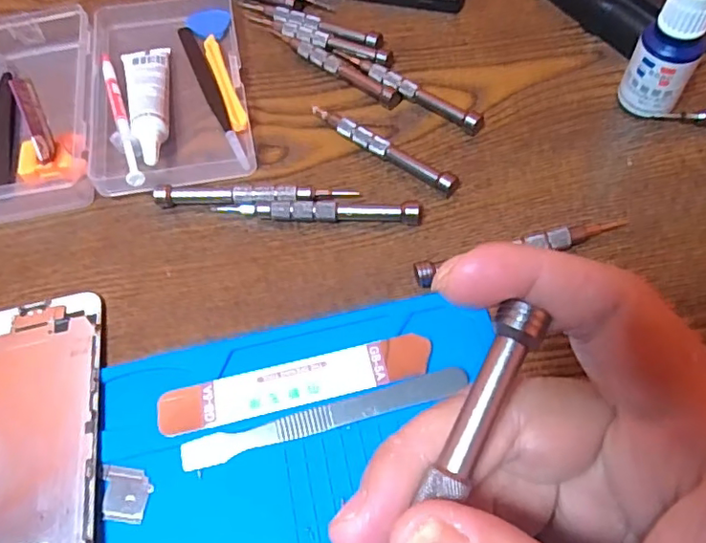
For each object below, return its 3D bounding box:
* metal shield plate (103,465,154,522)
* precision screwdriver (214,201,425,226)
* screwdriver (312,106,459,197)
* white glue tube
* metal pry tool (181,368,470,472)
[{"bbox_3d":[-0.092,0.089,0.226,0.021,0.004,0.020,3,61,6],"label":"metal shield plate"},{"bbox_3d":[-0.018,-0.030,0.287,0.104,0.011,0.010,1,60,5],"label":"precision screwdriver"},{"bbox_3d":[0.015,-0.066,0.306,0.094,0.011,0.011,33,68,21],"label":"screwdriver"},{"bbox_3d":[-0.116,-0.097,0.324,0.024,0.019,0.100,-13,60,-3],"label":"white glue tube"},{"bbox_3d":[-0.011,0.060,0.238,0.121,0.004,0.012,-16,60,-5],"label":"metal pry tool"}]

